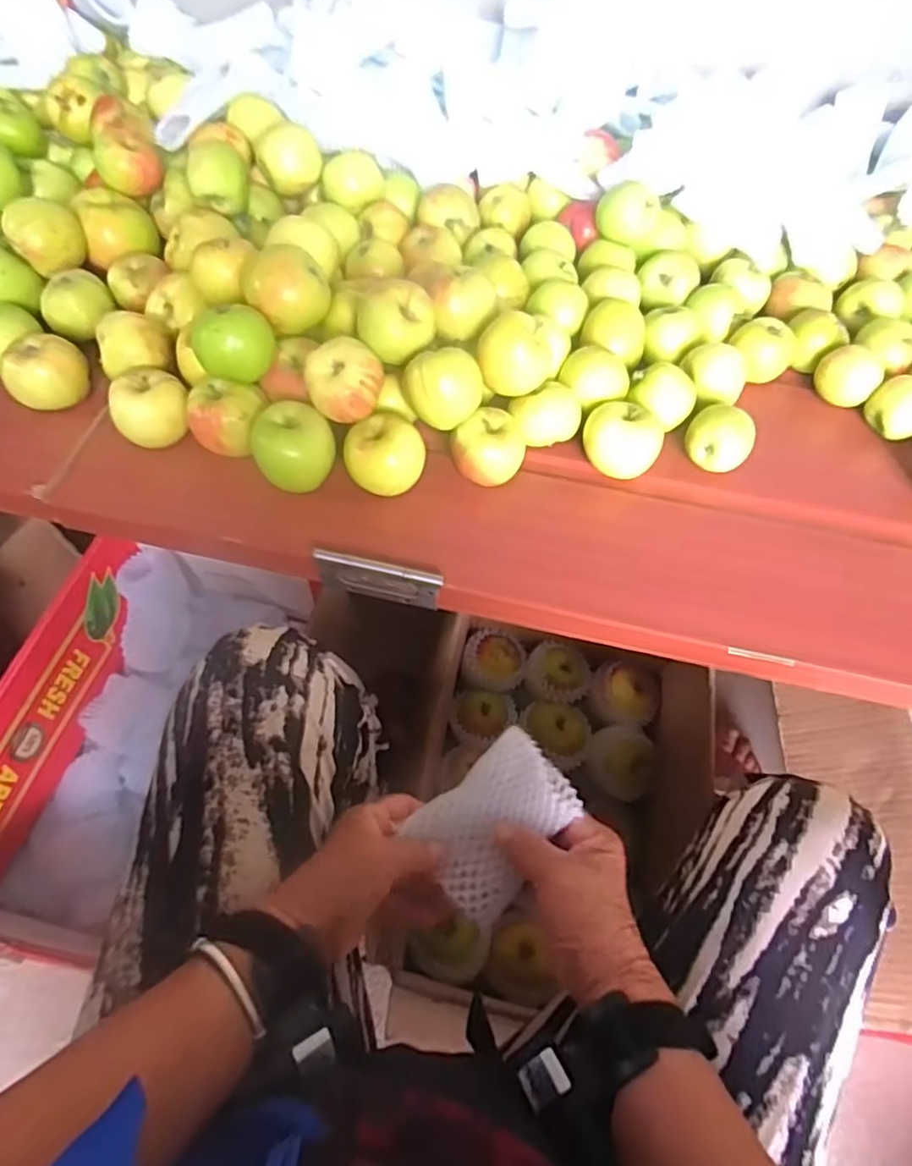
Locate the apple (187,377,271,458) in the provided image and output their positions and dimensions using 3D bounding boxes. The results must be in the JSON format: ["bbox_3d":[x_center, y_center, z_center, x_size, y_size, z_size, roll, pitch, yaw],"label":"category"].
[{"bbox_3d":[-0.190,-0.136,0.551,0.059,0.052,0.047,6,59,0],"label":"apple"}]

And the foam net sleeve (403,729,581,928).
[{"bbox_3d":[0.028,0.153,0.425,0.096,0.048,0.075,-38,68,-23],"label":"foam net sleeve"}]

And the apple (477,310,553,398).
[{"bbox_3d":[0.049,-0.189,0.554,0.060,0.057,0.049,6,59,0],"label":"apple"}]

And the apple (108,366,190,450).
[{"bbox_3d":[-0.256,-0.147,0.554,0.060,0.047,0.053,-25,64,-18],"label":"apple"}]

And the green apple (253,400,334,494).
[{"bbox_3d":[-0.132,-0.110,0.538,0.062,0.063,0.057,-10,60,-10],"label":"green apple"}]

